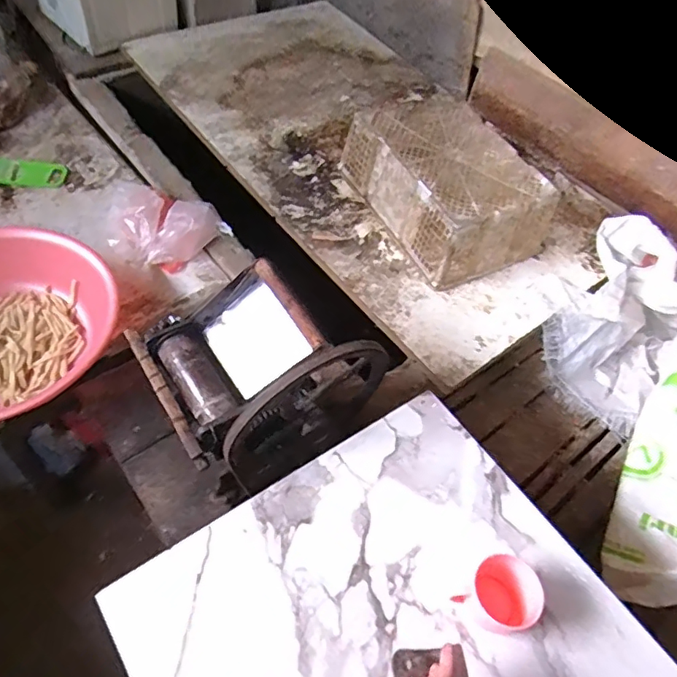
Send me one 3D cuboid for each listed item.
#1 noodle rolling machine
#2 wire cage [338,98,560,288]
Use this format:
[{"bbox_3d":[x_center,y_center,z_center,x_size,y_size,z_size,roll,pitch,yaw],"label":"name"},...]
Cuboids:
[{"bbox_3d":[-0.130,0.060,0.812,0.258,0.284,0.241,-23,62,-25],"label":"noodle rolling machine"},{"bbox_3d":[0.269,-0.379,1.315,0.340,0.165,0.454,-20,59,-20],"label":"wire cage"}]

